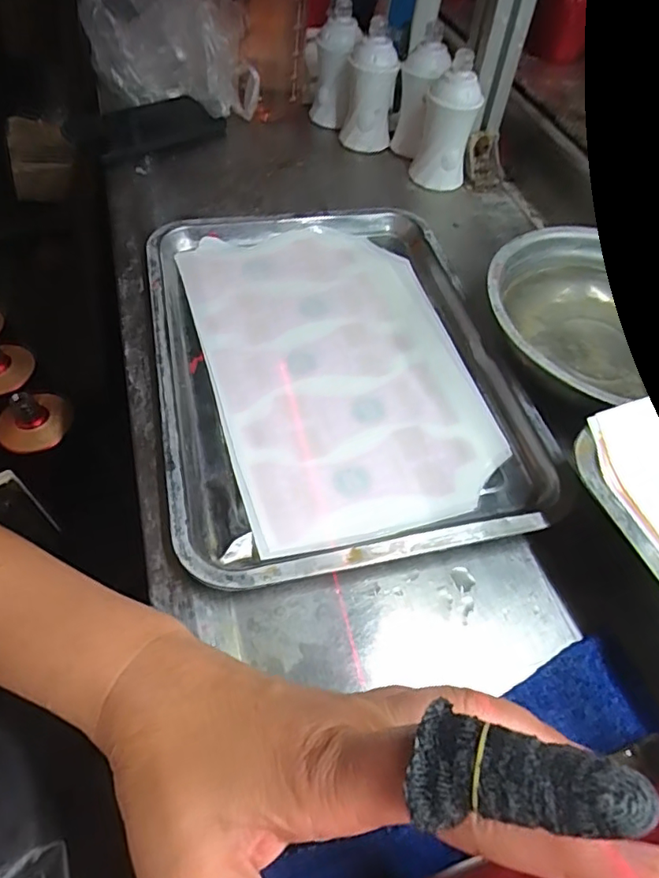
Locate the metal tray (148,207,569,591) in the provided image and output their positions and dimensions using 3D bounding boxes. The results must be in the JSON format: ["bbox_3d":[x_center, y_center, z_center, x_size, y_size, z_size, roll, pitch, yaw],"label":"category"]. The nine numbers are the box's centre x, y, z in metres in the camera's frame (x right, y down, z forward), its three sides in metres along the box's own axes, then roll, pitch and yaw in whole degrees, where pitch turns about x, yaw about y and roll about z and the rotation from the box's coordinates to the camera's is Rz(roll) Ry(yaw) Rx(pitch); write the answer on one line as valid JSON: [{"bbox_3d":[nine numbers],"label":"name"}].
[{"bbox_3d":[0.002,-0.067,0.413,0.252,0.021,0.339,-9,56,-11],"label":"metal tray"}]

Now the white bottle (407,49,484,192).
[{"bbox_3d":[0.120,-0.318,0.557,0.056,0.117,0.046,6,54,-1],"label":"white bottle"}]

